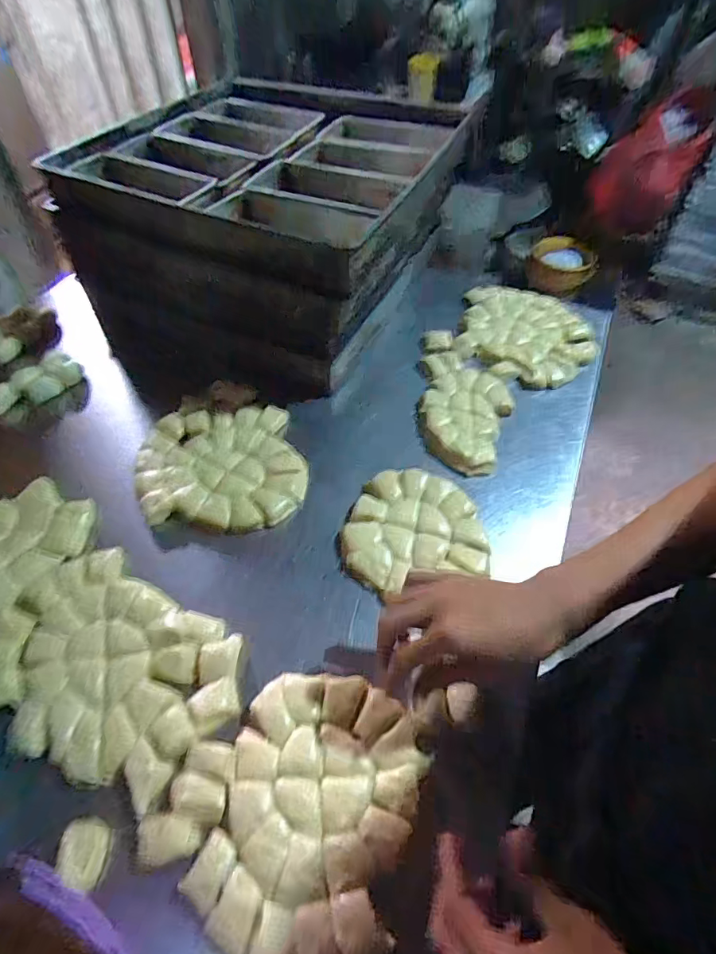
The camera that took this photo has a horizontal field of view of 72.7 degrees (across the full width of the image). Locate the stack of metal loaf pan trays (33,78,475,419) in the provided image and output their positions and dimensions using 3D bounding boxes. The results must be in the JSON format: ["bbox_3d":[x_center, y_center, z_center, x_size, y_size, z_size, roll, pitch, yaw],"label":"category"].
[{"bbox_3d":[-0.127,-0.388,0.739,0.425,0.214,0.449,22,55,14],"label":"stack of metal loaf pan trays"}]

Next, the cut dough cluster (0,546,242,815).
[{"bbox_3d":[-0.230,0.166,0.443,0.239,0.015,0.159,26,56,17],"label":"cut dough cluster"}]

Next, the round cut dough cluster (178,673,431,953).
[{"bbox_3d":[-0.035,0.255,0.376,0.147,0.013,0.192,15,54,10],"label":"round cut dough cluster"}]

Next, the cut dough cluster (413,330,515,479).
[{"bbox_3d":[0.147,-0.110,0.673,0.124,0.018,0.258,7,53,4],"label":"cut dough cluster"}]

